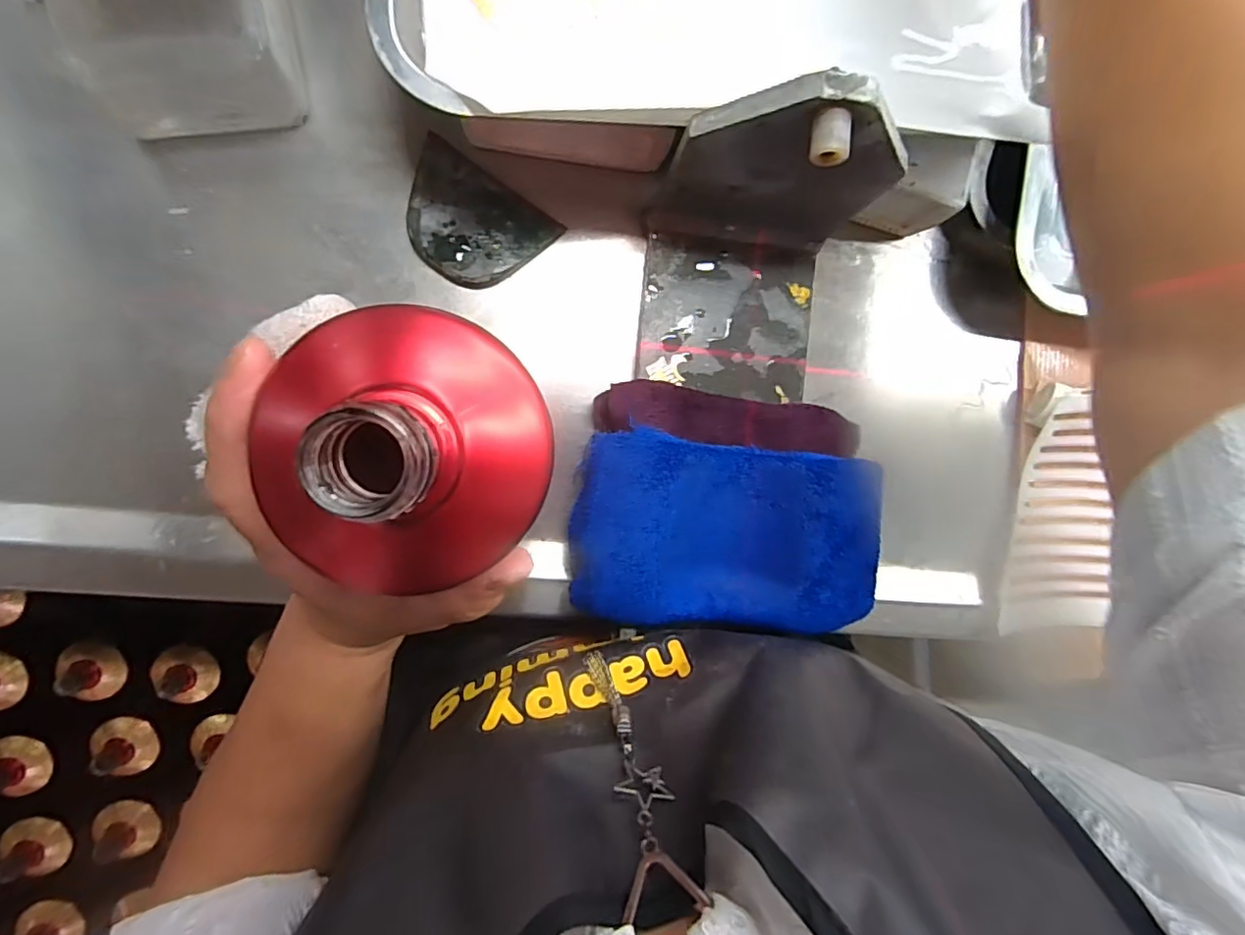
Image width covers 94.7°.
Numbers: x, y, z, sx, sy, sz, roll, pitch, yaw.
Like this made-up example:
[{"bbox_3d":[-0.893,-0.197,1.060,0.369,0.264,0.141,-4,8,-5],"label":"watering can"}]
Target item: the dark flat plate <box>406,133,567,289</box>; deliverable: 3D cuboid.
[{"bbox_3d":[-0.083,-0.131,0.308,0.078,0.009,0.059,37,90,-10],"label":"dark flat plate"}]

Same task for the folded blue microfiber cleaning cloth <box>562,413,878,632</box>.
[{"bbox_3d":[0.057,0.036,0.292,0.161,0.018,0.094,10,94,-9],"label":"folded blue microfiber cleaning cloth"}]

